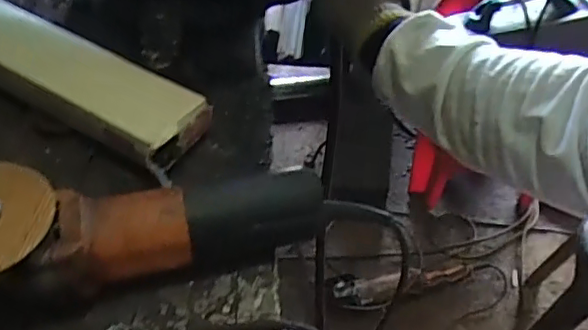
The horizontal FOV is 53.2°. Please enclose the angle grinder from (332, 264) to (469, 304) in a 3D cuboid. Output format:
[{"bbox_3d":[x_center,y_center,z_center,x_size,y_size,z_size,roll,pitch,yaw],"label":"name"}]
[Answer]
[{"bbox_3d":[0.269,0.282,1.448,0.360,0.055,0.074,-10,51,-12],"label":"angle grinder"}]

